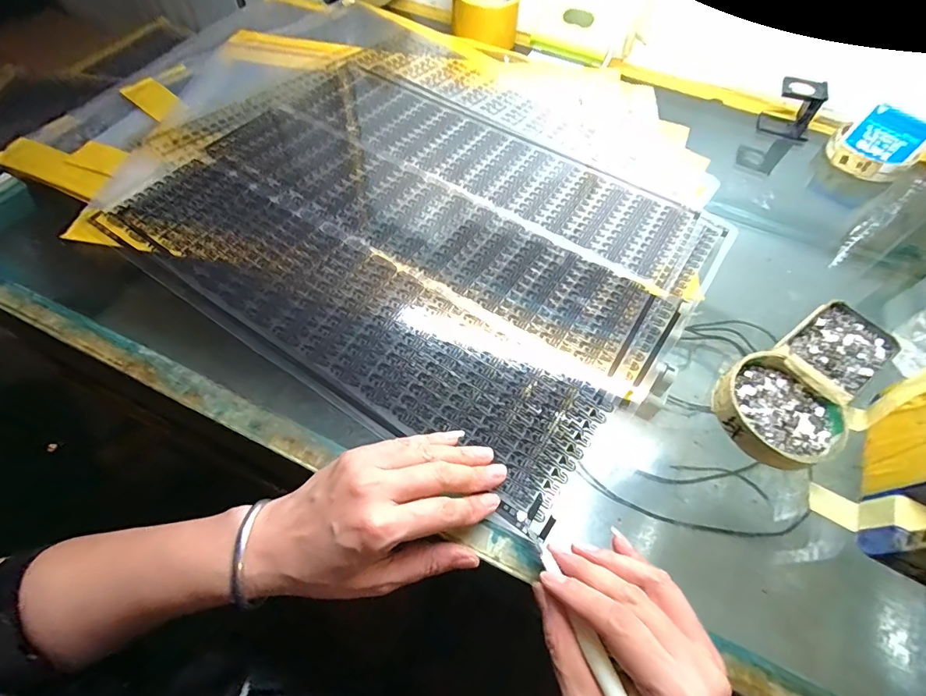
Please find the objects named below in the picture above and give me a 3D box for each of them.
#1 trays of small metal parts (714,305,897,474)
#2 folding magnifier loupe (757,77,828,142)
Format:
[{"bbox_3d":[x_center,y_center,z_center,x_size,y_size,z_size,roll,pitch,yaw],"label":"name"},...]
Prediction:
[{"bbox_3d":[0.267,0.023,0.326,0.180,0.016,0.077,-26,63,-17],"label":"trays of small metal parts"},{"bbox_3d":[0.387,-0.279,0.507,0.054,0.053,0.033,25,61,12],"label":"folding magnifier loupe"}]

